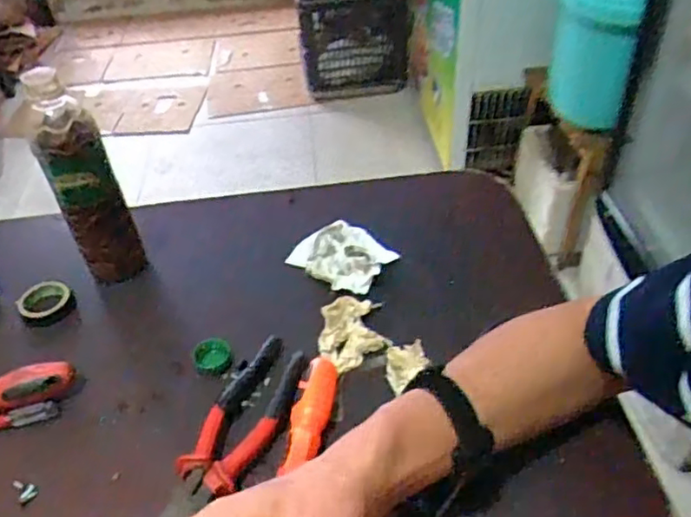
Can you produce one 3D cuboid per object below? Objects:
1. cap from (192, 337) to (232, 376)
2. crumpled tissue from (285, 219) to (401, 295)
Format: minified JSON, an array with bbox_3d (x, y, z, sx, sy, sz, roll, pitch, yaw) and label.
[{"bbox_3d":[-0.118,0.086,0.544,0.033,0.011,0.038,-15,44,-13],"label":"cap"},{"bbox_3d":[-0.001,-0.005,0.623,0.094,0.020,0.076,25,49,27],"label":"crumpled tissue"}]

